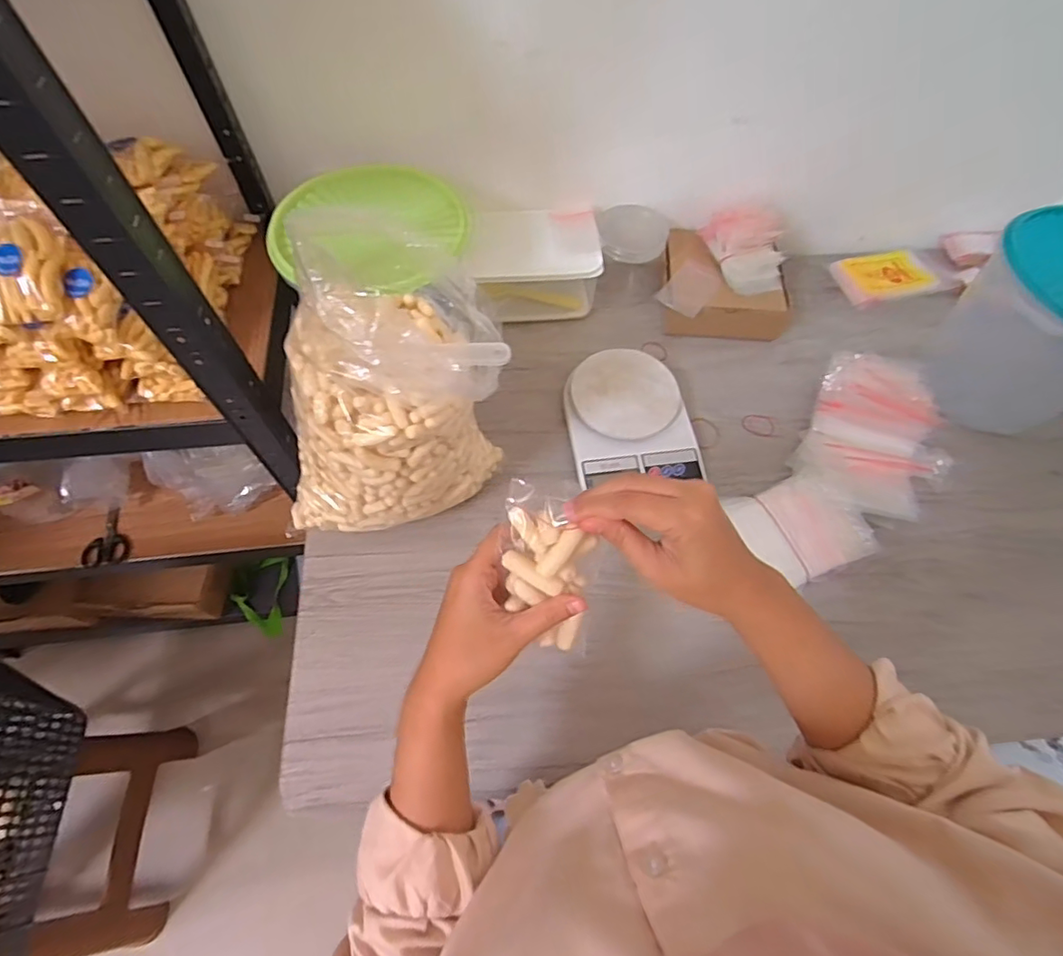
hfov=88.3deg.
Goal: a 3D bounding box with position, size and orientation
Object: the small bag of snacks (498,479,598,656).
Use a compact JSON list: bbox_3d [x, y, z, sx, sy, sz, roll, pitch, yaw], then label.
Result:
[{"bbox_3d":[0.013,0.059,0.344,0.054,0.122,0.026,-17,21,-10],"label":"small bag of snacks"}]

